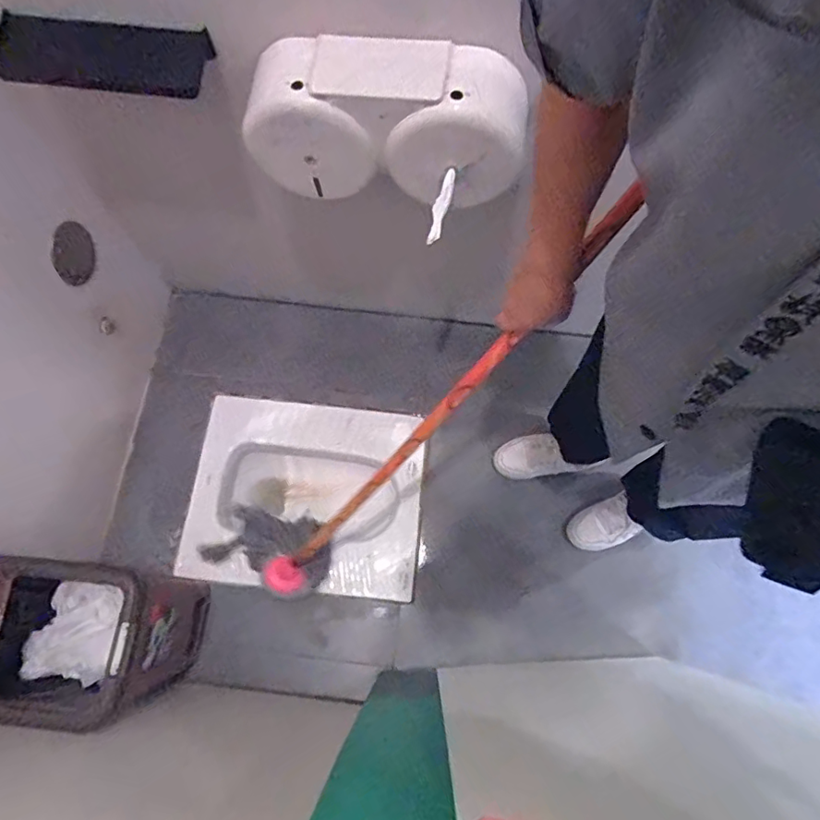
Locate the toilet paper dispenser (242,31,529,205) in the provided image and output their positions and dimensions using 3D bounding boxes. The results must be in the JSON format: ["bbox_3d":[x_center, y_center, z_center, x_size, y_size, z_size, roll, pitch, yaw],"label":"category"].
[{"bbox_3d":[-0.029,-0.372,0.698,0.349,0.157,0.131,9,73,4],"label":"toilet paper dispenser"}]

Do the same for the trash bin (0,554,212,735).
[{"bbox_3d":[-0.531,0.358,0.848,0.250,0.521,0.210,3,72,3],"label":"trash bin"}]

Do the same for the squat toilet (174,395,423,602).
[{"bbox_3d":[-0.225,0.194,1.234,0.503,0.138,0.414,5,72,3],"label":"squat toilet"}]

